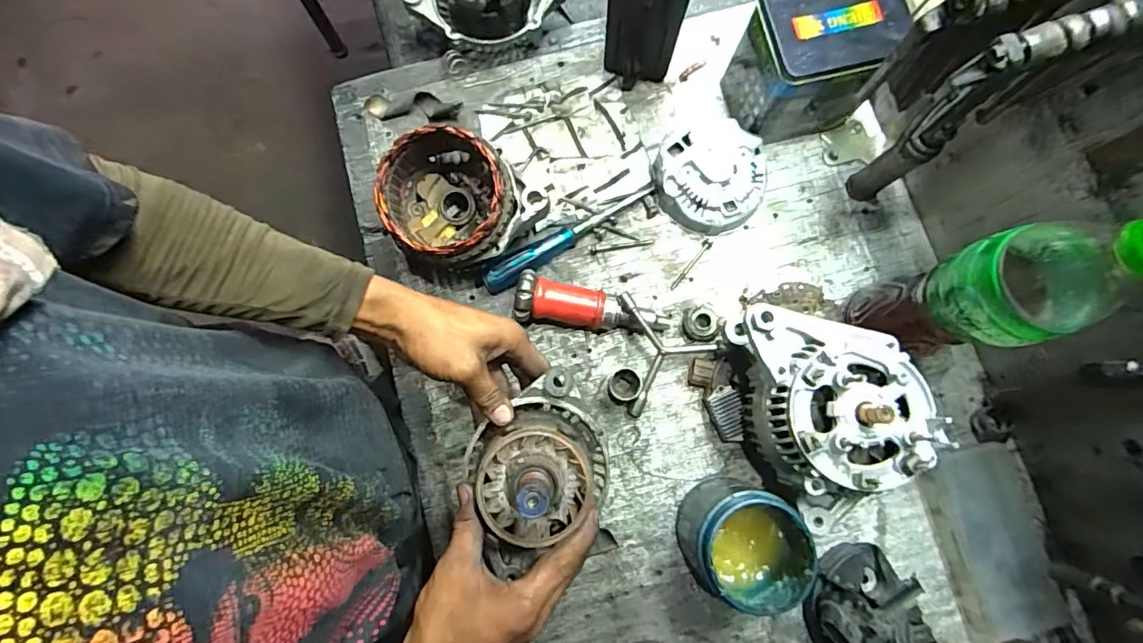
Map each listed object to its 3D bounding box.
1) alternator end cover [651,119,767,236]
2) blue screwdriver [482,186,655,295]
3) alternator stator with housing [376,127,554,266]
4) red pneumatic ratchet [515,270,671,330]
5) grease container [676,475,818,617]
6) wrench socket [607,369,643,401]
[{"bbox_3d":[0.146,-0.149,0.535,0.110,0.036,0.106,-26,81,-5],"label":"alternator end cover"},{"bbox_3d":[-0.002,-0.087,0.527,0.199,0.021,0.022,-31,82,-6],"label":"blue screwdriver"},{"bbox_3d":[-0.107,-0.107,0.479,0.121,0.107,0.119,43,82,5],"label":"alternator stator with housing"},{"bbox_3d":[0.021,-0.017,0.507,0.156,0.052,0.047,5,80,0],"label":"red pneumatic ratchet"},{"bbox_3d":[0.145,0.192,0.442,0.087,0.100,0.091,0,80,-1],"label":"grease container"},{"bbox_3d":[0.052,0.063,0.497,0.031,0.033,0.029,-1,80,-1],"label":"wrench socket"}]

